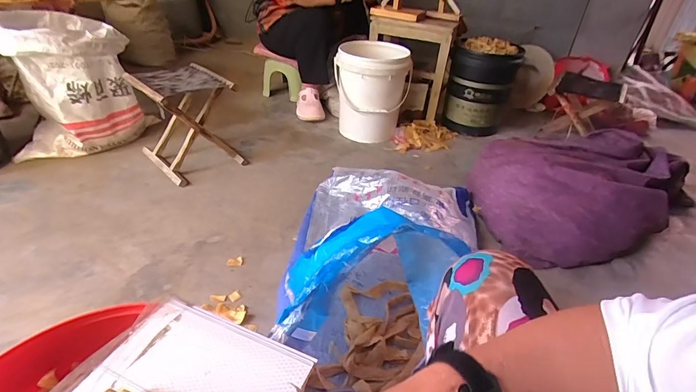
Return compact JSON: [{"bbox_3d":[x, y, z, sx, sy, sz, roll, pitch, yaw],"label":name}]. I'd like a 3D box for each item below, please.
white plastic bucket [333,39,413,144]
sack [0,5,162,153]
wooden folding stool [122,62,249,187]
[{"bbox_3d":[0.095,-0.424,1.540,0.294,0.347,0.280,8,35,7],"label":"white plastic bucket"},{"bbox_3d":[-0.946,-0.401,1.319,0.354,0.427,0.248,-24,43,-33],"label":"sack"},{"bbox_3d":[-0.549,-0.258,1.278,0.292,0.294,0.259,31,43,33],"label":"wooden folding stool"}]

